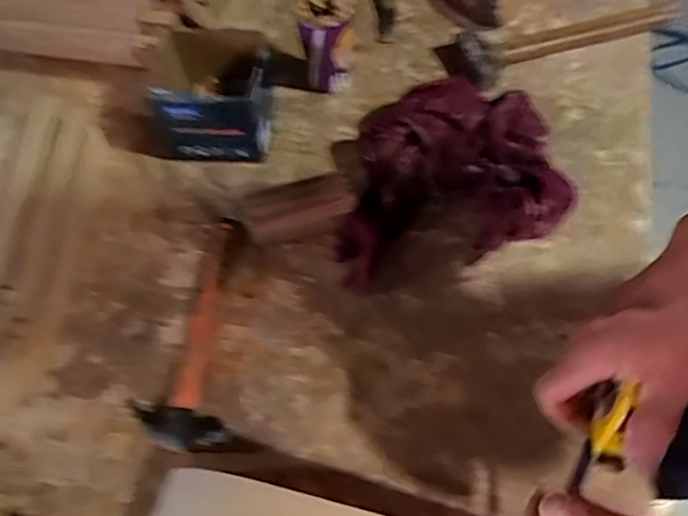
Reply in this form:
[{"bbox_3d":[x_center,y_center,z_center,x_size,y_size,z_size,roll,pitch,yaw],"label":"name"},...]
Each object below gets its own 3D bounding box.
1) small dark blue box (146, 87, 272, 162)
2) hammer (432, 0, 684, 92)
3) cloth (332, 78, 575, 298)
[{"bbox_3d":[-0.170,-0.214,0.786,0.130,0.120,0.136,-1,56,3],"label":"small dark blue box"},{"bbox_3d":[0.340,-0.359,0.928,0.393,0.037,0.132,-22,57,-11],"label":"hammer"},{"bbox_3d":[0.120,-0.117,0.746,0.303,0.062,0.264,-15,56,-7],"label":"cloth"}]

